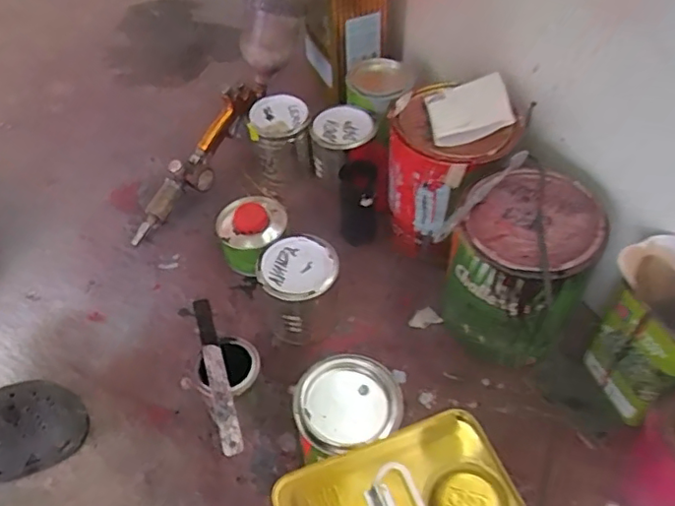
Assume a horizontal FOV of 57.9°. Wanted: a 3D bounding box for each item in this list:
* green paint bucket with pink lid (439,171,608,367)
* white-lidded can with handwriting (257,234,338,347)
[{"bbox_3d":[0.216,0.026,0.758,0.154,0.200,0.151,-1,50,1],"label":"green paint bucket with pink lid"},{"bbox_3d":[-0.049,0.054,0.803,0.102,0.120,0.100,0,50,2],"label":"white-lidded can with handwriting"}]

